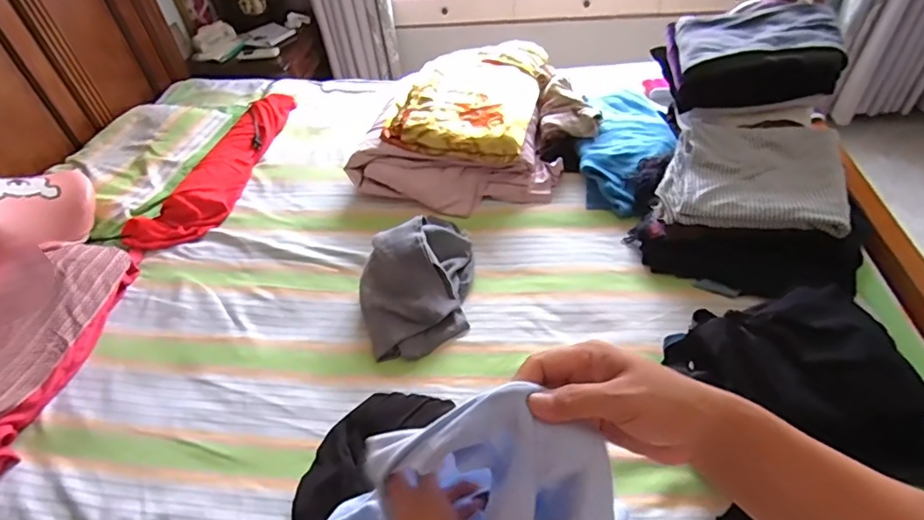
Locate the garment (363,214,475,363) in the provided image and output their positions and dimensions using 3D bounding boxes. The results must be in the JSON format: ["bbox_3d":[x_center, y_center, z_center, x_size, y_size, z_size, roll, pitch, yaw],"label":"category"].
[{"bbox_3d":[-0.095,0.016,1.072,0.224,0.115,0.367,-3,46,4],"label":"garment"}]

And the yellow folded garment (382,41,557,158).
[{"bbox_3d":[0.032,-0.465,1.416,0.364,0.076,0.536,9,48,15],"label":"yellow folded garment"}]

